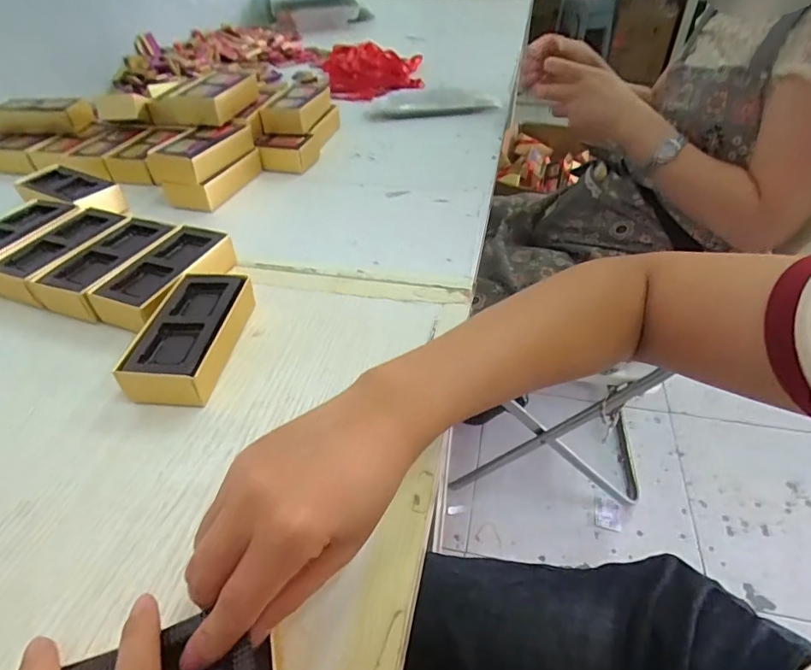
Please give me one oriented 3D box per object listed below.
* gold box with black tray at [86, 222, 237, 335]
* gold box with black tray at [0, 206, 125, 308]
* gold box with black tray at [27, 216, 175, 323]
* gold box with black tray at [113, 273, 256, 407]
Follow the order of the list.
[{"bbox_3d":[-0.206,-0.051,0.432,0.059,0.033,0.115,12,44,14],"label":"gold box with black tray"},{"bbox_3d":[-0.320,-0.075,0.462,0.055,0.034,0.118,10,43,12],"label":"gold box with black tray"},{"bbox_3d":[-0.262,-0.065,0.444,0.060,0.030,0.117,14,44,17],"label":"gold box with black tray"},{"bbox_3d":[-0.158,0.002,0.373,0.061,0.036,0.116,1,42,3],"label":"gold box with black tray"}]

